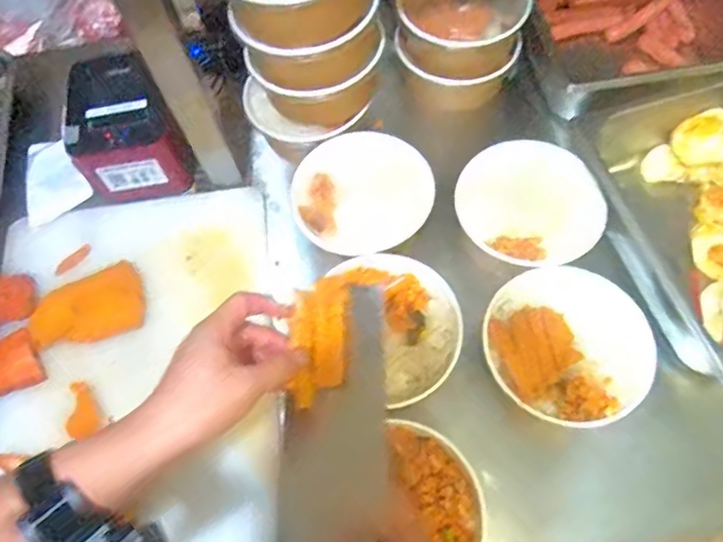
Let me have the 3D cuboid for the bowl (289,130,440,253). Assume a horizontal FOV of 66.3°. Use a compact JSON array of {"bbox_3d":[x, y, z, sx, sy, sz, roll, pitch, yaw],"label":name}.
[{"bbox_3d":[0.001,-0.090,0.646,0.160,0.052,0.144,1,64,3],"label":"bowl"}]

